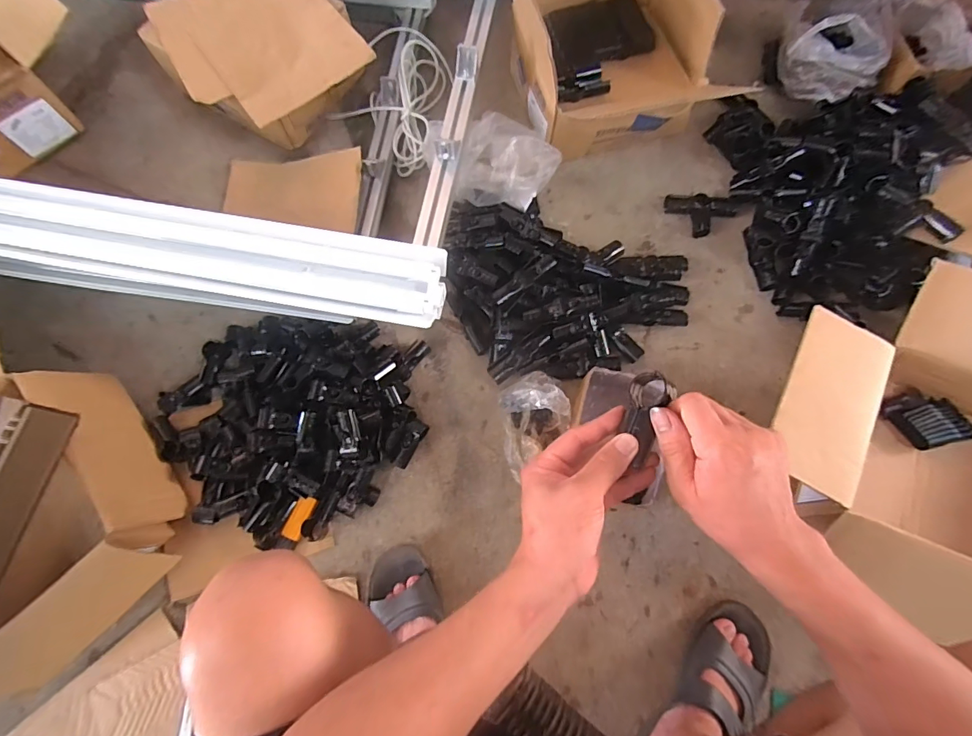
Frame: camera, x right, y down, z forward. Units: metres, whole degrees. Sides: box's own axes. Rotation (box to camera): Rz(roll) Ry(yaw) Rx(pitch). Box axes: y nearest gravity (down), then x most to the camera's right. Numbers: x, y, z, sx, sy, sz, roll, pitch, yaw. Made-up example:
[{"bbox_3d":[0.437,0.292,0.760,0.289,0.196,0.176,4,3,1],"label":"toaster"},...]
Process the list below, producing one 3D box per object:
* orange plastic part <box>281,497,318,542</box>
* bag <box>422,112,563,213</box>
[{"bbox_3d":[-0.293,0.235,0.714,0.030,0.012,0.068,25,74,9],"label":"orange plastic part"},{"bbox_3d":[0.012,-0.395,0.875,0.241,0.114,0.173,-4,72,0],"label":"bag"}]

